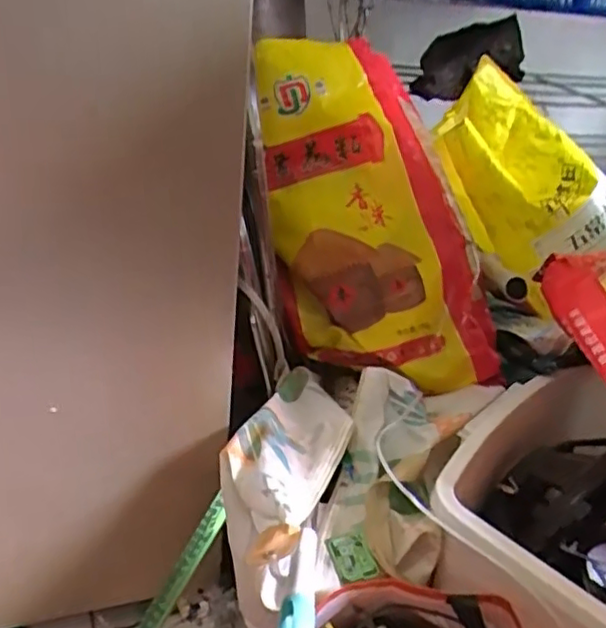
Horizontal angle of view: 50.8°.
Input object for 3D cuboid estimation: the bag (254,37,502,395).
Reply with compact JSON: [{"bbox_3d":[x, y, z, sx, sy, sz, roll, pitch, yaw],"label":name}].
[{"bbox_3d":[0.082,-0.135,0.822,0.244,0.489,0.086,-11,-11,-3],"label":"bag"}]

